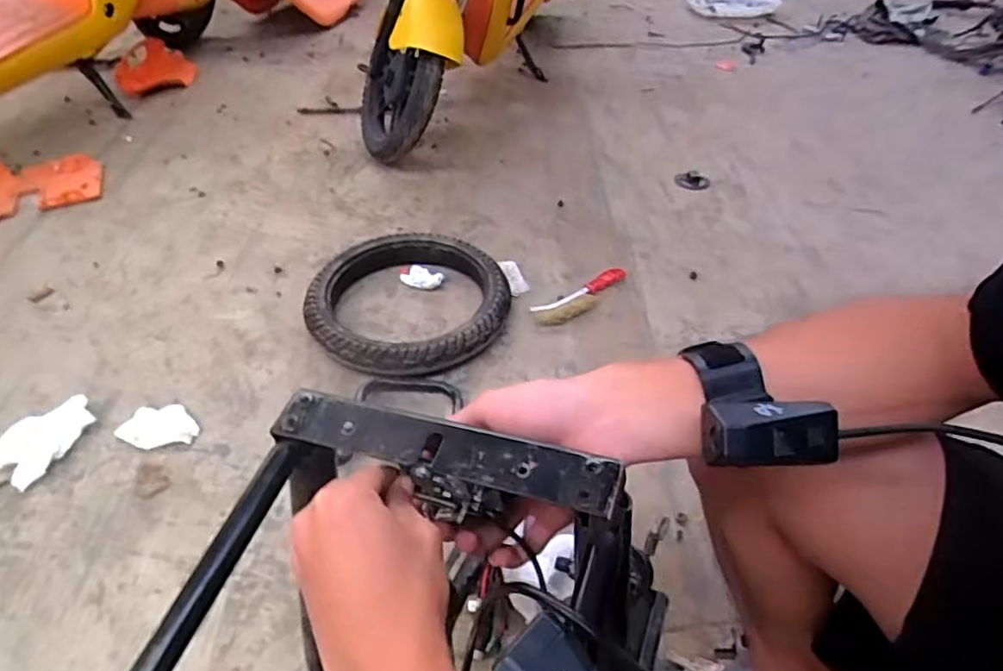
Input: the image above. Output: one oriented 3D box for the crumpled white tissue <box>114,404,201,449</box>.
[{"bbox_3d":[-0.519,0.138,0.954,0.116,0.020,0.066,-5,44,-8],"label":"crumpled white tissue"}]

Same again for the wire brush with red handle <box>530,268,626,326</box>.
[{"bbox_3d":[0.162,-0.075,1.196,0.231,0.023,0.068,-28,51,-29],"label":"wire brush with red handle"}]

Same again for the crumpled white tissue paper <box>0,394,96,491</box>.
[{"bbox_3d":[-0.674,0.149,0.931,0.093,0.038,0.137,23,47,20],"label":"crumpled white tissue paper"}]

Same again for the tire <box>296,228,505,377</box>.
[{"bbox_3d":[-0.163,-0.057,1.136,0.340,0.072,0.347,1,43,-1],"label":"tire"}]

